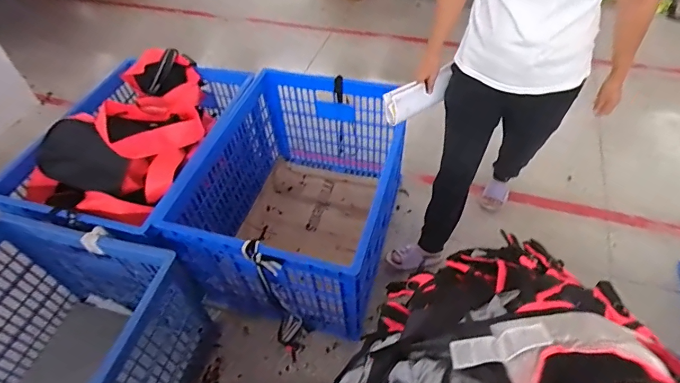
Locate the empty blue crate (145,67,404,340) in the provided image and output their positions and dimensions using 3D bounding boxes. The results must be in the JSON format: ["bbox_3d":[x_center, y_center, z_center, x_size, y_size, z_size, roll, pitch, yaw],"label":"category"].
[{"bbox_3d":[-0.151,0.020,1.565,0.706,0.516,0.827,11,52,15],"label":"empty blue crate"}]

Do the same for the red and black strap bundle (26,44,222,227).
[{"bbox_3d":[-0.717,-0.229,1.469,0.534,0.259,0.804,15,53,17],"label":"red and black strap bundle"}]

